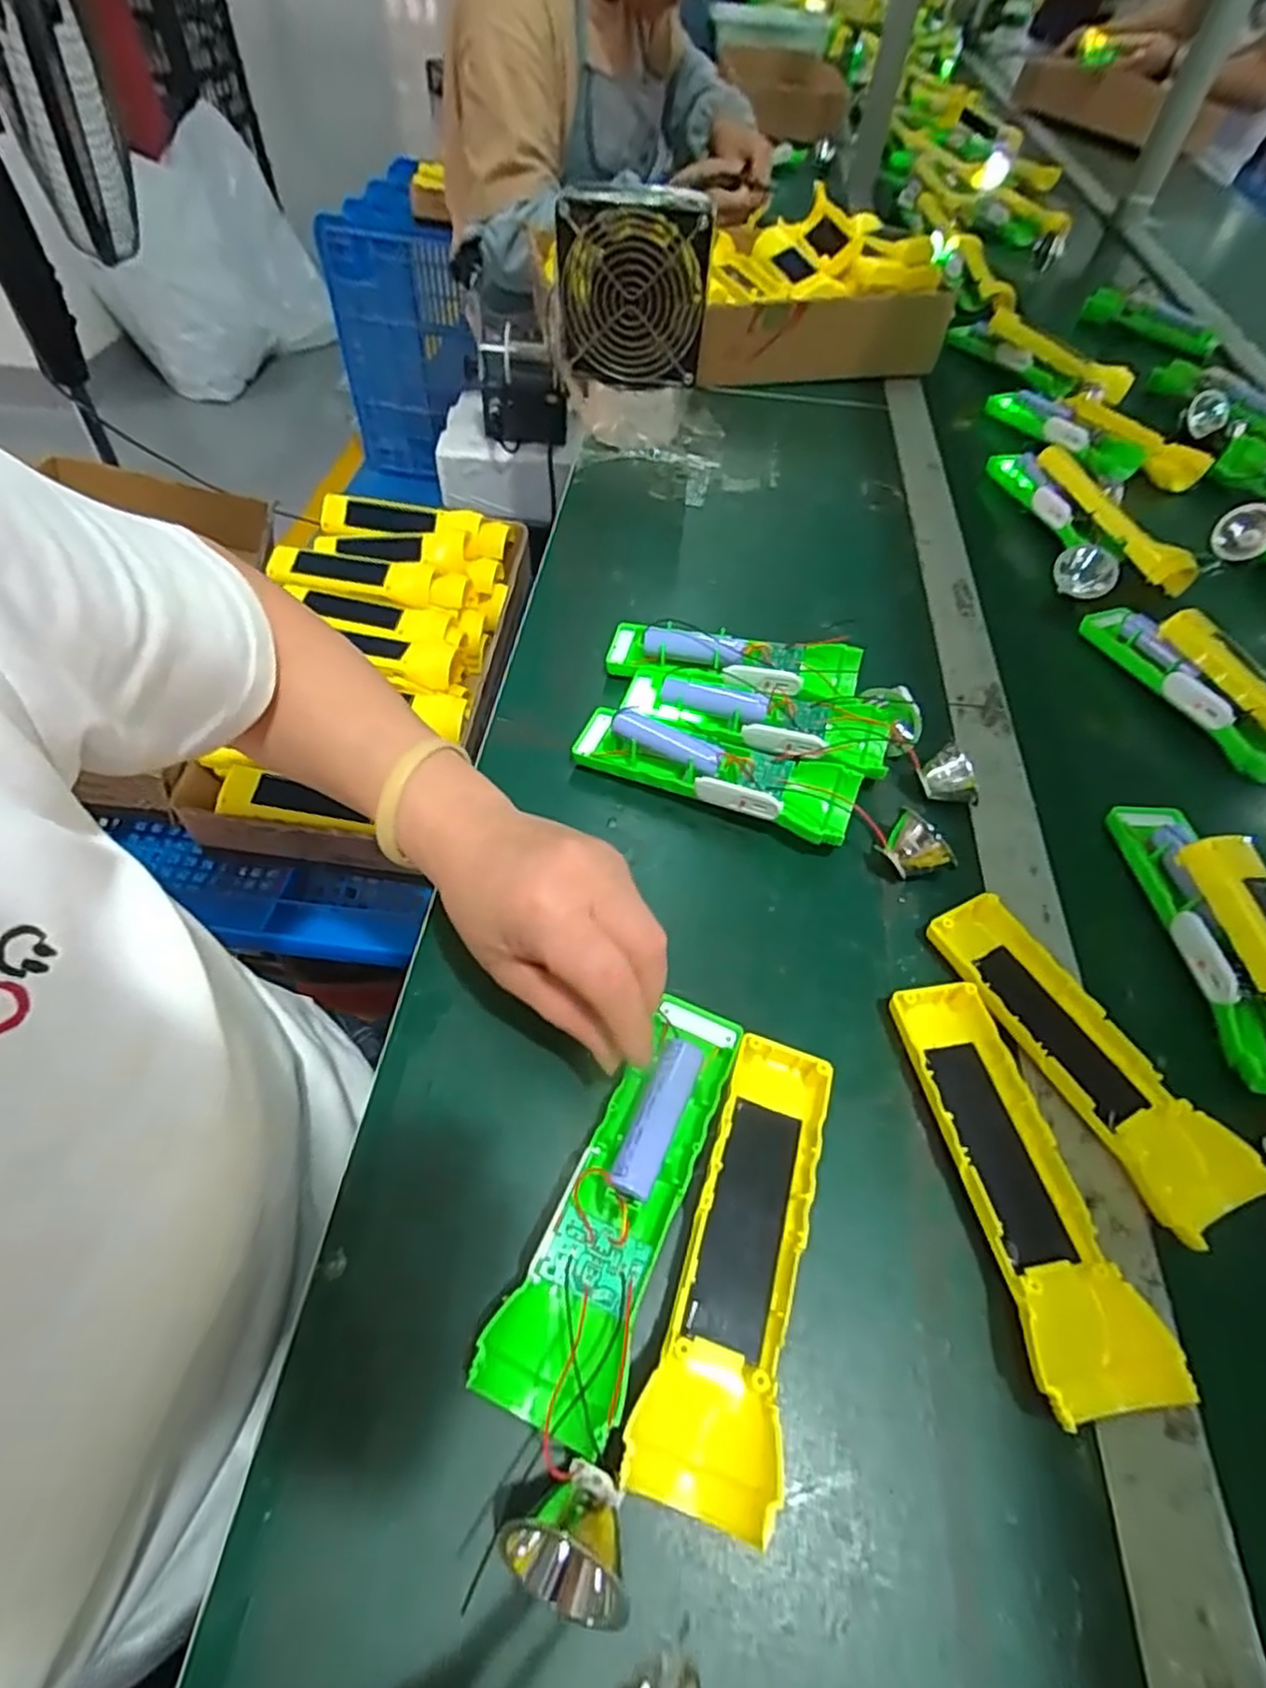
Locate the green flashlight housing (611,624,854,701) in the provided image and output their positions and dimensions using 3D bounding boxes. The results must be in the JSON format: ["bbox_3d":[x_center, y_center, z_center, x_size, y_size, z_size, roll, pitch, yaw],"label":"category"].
[{"bbox_3d":[0.064,-0.113,0.467,0.161,0.037,0.053,9,55,3],"label":"green flashlight housing"}]

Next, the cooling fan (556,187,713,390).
[{"bbox_3d":[-0.002,-0.451,0.581,0.122,0.120,0.035,5,55,1],"label":"cooling fan"}]

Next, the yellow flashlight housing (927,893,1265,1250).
[{"bbox_3d":[0.208,0.096,0.334,0.049,0.020,0.160,-22,59,-18],"label":"yellow flashlight housing"}]

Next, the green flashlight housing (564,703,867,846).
[{"bbox_3d":[0.046,-0.041,0.411,0.161,0.041,0.047,17,56,9],"label":"green flashlight housing"}]

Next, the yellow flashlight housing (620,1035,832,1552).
[{"bbox_3d":[0.046,0.159,0.280,0.047,0.023,0.164,18,56,10],"label":"yellow flashlight housing"}]

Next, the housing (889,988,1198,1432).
[{"bbox_3d":[0.159,0.138,0.300,0.050,0.023,0.162,-5,55,-6],"label":"housing"}]

